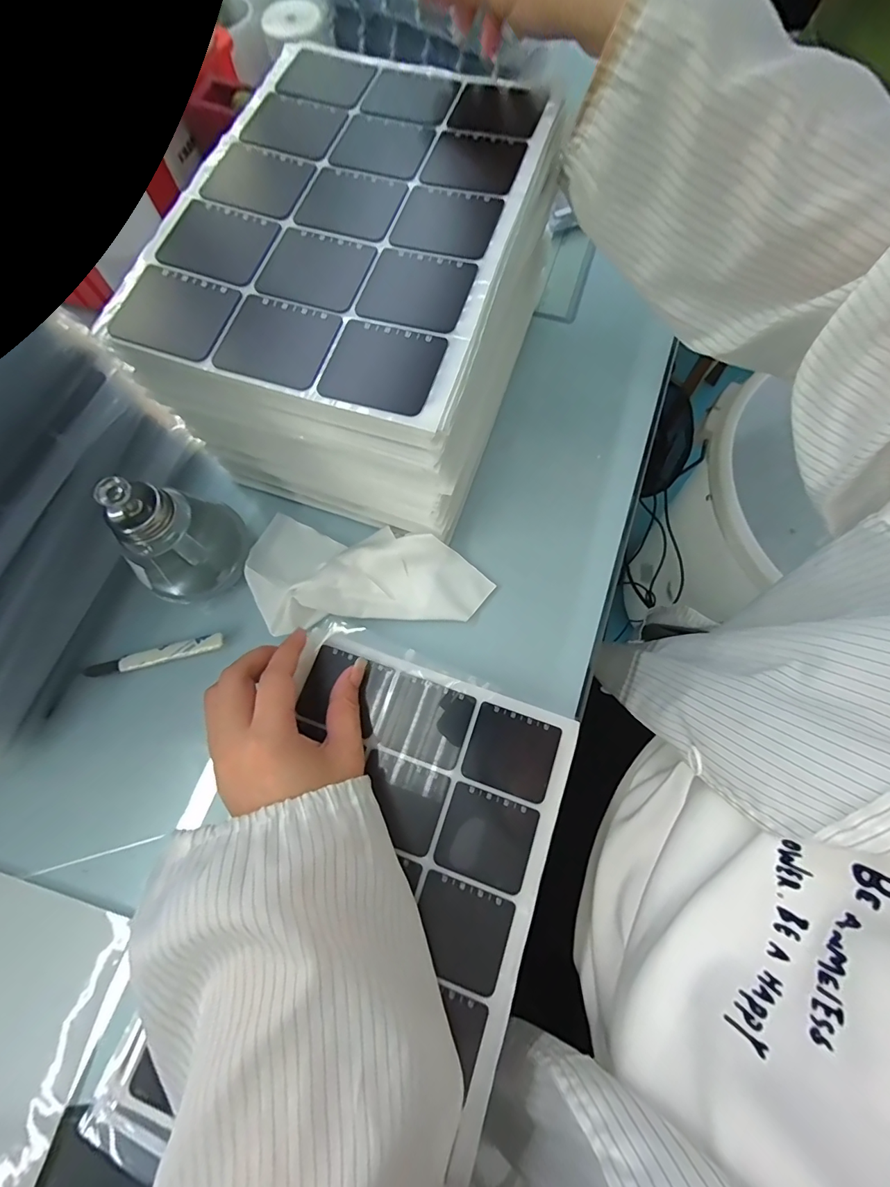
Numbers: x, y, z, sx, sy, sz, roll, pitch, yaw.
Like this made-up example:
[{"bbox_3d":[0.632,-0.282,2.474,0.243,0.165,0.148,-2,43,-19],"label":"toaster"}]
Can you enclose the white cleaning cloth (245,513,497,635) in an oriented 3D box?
[{"bbox_3d":[-0.062,-0.009,0.330,0.181,0.027,0.085,10,72,5],"label":"white cleaning cloth"}]

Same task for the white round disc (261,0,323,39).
[{"bbox_3d":[-0.157,-0.590,0.455,0.059,0.007,0.059,-9,72,-3],"label":"white round disc"}]

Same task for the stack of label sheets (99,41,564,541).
[{"bbox_3d":[-0.049,-0.204,0.327,0.188,0.147,0.263,17,73,7],"label":"stack of label sheets"}]

